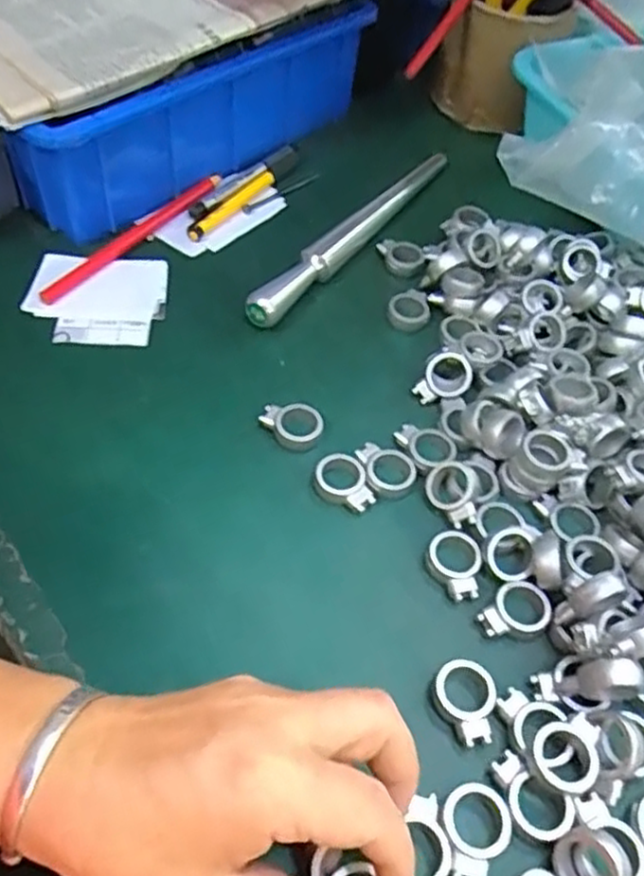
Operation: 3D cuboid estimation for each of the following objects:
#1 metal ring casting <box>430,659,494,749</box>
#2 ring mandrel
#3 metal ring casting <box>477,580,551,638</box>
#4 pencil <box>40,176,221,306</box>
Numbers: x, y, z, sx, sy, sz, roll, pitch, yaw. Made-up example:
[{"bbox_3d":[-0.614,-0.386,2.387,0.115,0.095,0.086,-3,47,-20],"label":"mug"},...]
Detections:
[{"bbox_3d":[0.062,0.112,0.300,0.025,0.009,0.033,-18,56,-18],"label":"metal ring casting"},{"bbox_3d":[0.026,-0.141,0.472,0.018,0.021,0.222,32,56,18],"label":"ring mandrel"},{"bbox_3d":[0.090,0.081,0.327,0.034,0.007,0.024,-21,57,-20],"label":"metal ring casting"},{"bbox_3d":[-0.120,-0.133,0.456,0.011,0.008,0.156,32,56,18],"label":"pencil"}]

